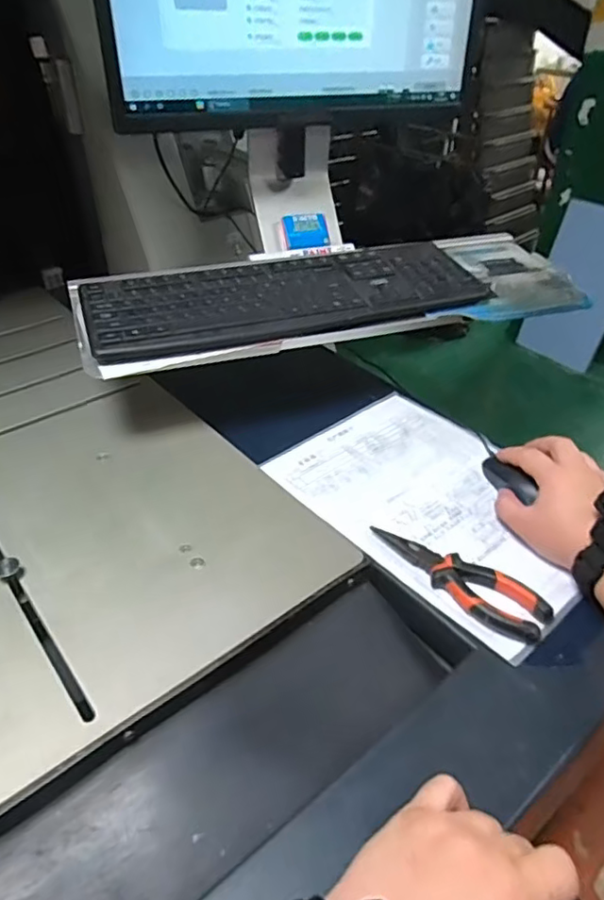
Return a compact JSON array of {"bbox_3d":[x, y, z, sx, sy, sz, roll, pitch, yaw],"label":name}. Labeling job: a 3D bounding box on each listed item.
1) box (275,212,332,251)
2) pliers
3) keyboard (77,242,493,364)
[{"bbox_3d":[0.005,-0.283,0.775,0.065,0.050,0.019,-21,6,-18],"label":"box"},{"bbox_3d":[0.126,0.104,0.486,0.151,0.015,0.043,29,46,32],"label":"pliers"},{"bbox_3d":[-0.014,-0.175,0.661,0.431,0.027,0.137,-13,40,-17],"label":"keyboard"}]

